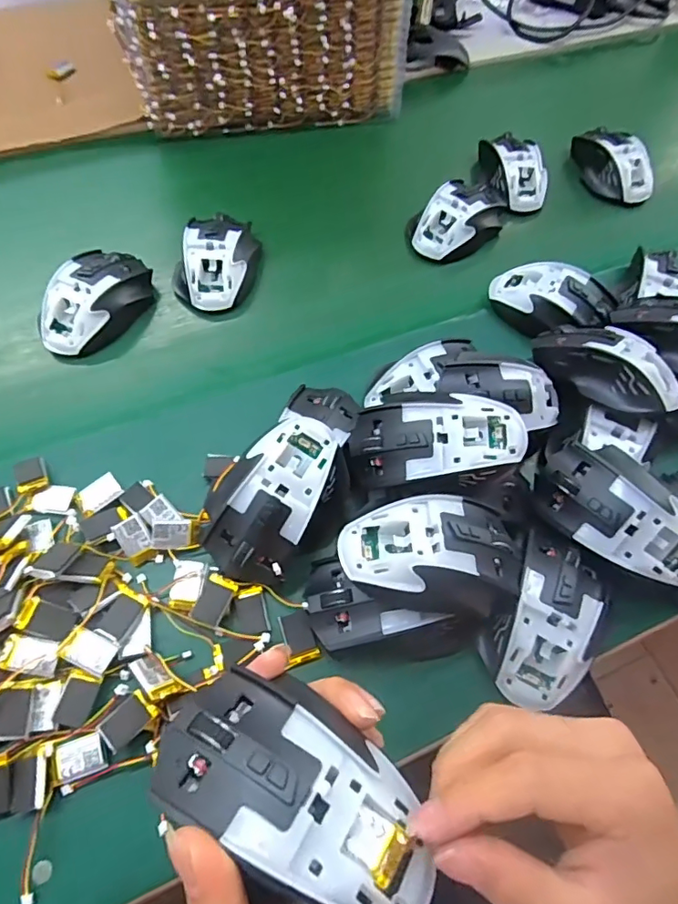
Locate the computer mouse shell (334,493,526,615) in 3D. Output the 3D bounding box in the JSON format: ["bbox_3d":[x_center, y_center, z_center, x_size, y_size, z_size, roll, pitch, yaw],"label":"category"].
[{"bbox_3d":[0.065,0.062,0.322,0.125,0.035,0.068,0,63,-2],"label":"computer mouse shell"}]

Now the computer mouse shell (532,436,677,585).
[{"bbox_3d":[0.190,0.039,0.356,0.066,0.038,0.124,-32,69,-17],"label":"computer mouse shell"}]

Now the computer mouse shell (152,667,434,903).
[{"bbox_3d":[-0.016,0.133,0.196,0.109,0.030,0.067,40,67,18],"label":"computer mouse shell"}]

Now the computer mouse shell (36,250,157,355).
[{"bbox_3d":[-0.217,-0.136,0.466,0.061,0.041,0.112,19,62,8],"label":"computer mouse shell"}]

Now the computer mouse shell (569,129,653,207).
[{"bbox_3d":[0.323,-0.335,0.610,0.048,0.046,0.112,-20,64,-13],"label":"computer mouse shell"}]

